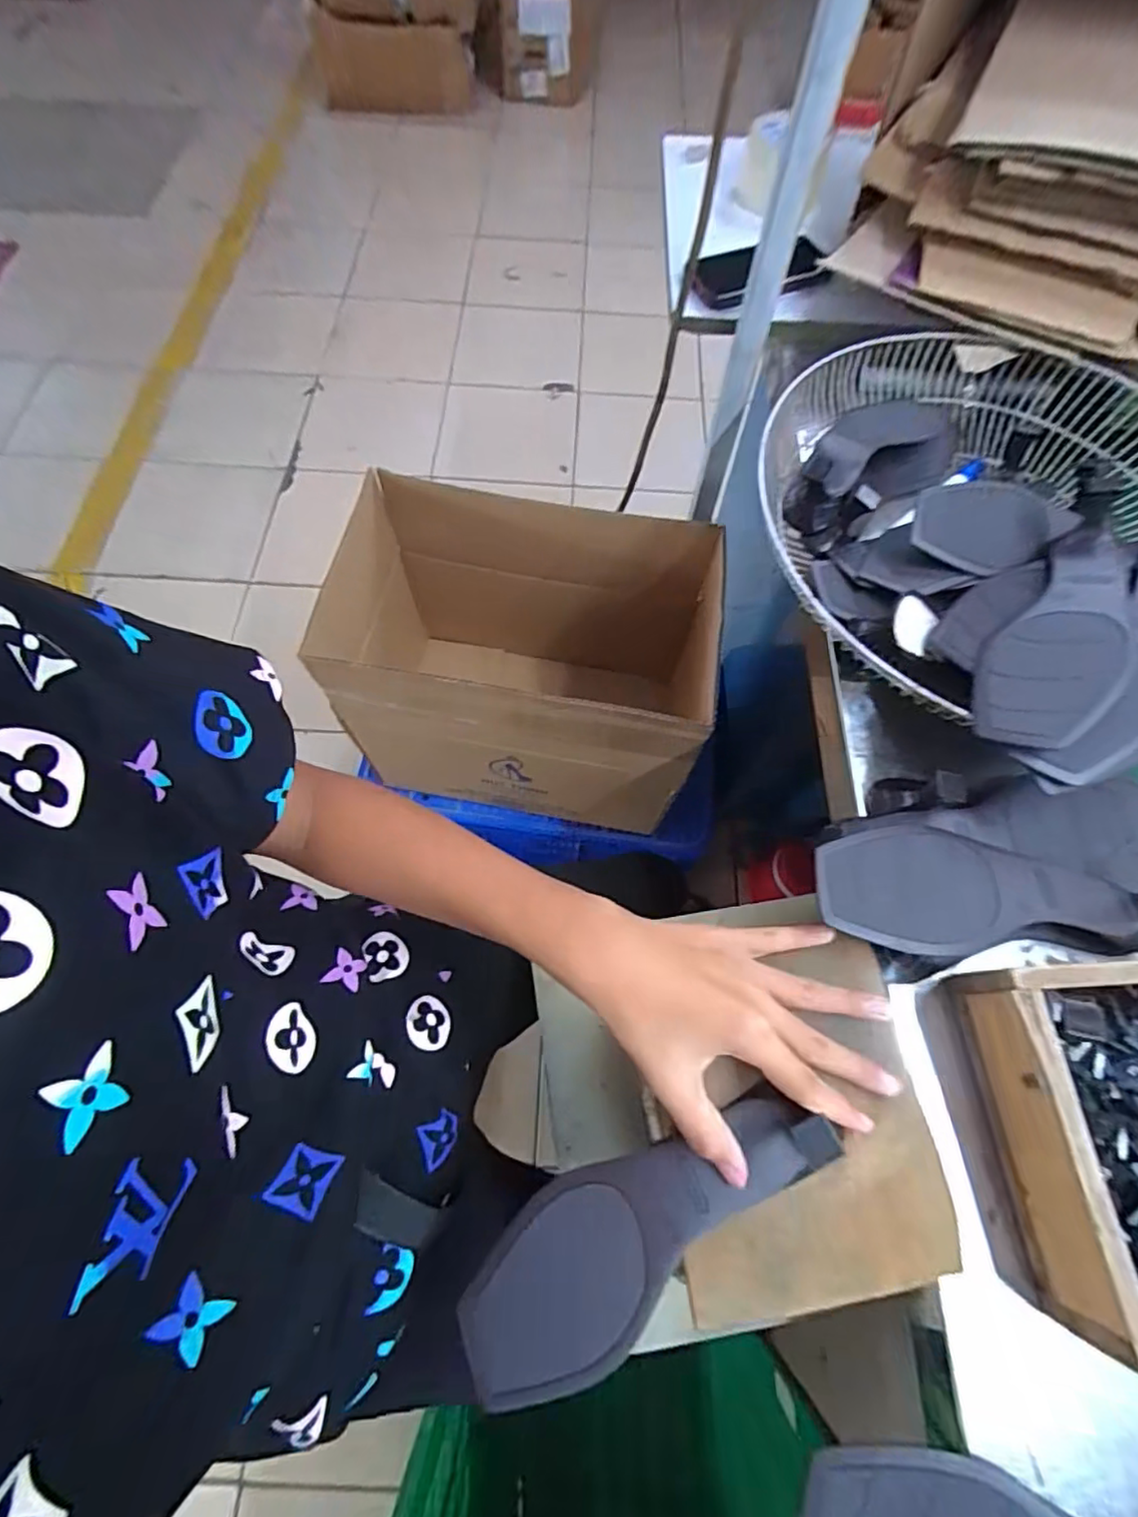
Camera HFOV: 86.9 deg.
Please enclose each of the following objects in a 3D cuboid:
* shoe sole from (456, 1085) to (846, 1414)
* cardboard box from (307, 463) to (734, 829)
[{"bbox_3d":[0.038,0.250,0.315,0.217,0.038,0.077,-33,72,-1],"label":"shoe sole"},{"bbox_3d":[-0.058,-0.121,0.856,0.485,0.360,0.302,9,67,1],"label":"cardboard box"}]

